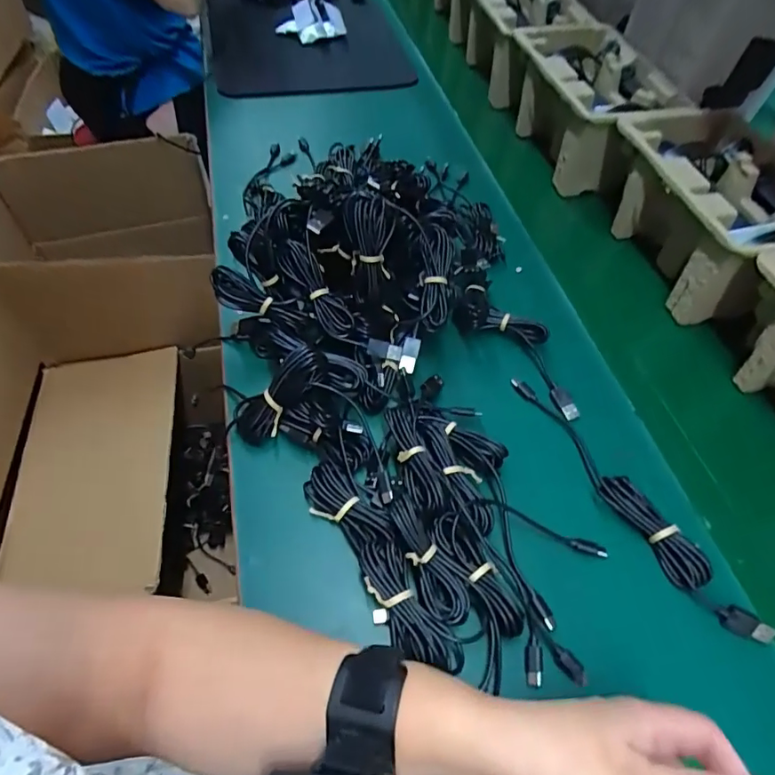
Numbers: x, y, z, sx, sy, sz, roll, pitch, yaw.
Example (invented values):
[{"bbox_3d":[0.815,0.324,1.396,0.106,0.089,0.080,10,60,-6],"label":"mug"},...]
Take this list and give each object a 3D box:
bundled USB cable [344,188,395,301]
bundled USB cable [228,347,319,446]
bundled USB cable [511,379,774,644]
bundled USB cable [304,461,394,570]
[{"bbox_3d":[-0.015,-0.120,0.439,0.040,0.087,0.042,-2,23,-4],"label":"bundled USB cable"},{"bbox_3d":[-0.089,0.007,0.410,0.091,0.022,0.038,-46,59,7],"label":"bundled USB cable"},{"bbox_3d":[0.181,0.083,0.395,0.027,0.025,0.246,-26,56,-21],"label":"bundled USB cable"},{"bbox_3d":[-0.030,0.088,0.374,0.040,0.016,0.078,-35,60,-26],"label":"bundled USB cable"}]

